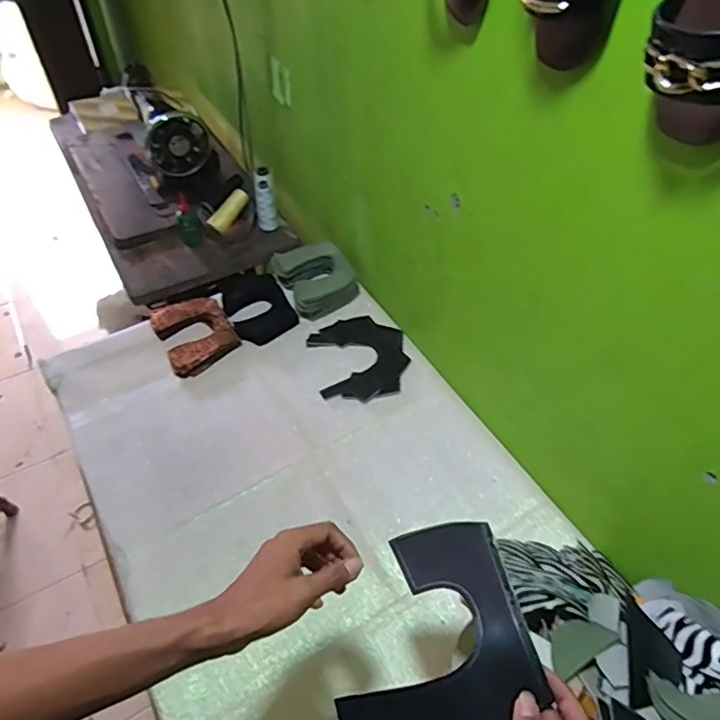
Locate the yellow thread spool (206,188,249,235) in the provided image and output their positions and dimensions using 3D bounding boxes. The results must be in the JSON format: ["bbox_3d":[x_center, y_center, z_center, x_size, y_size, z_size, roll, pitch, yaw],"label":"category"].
[{"bbox_3d":[-0.292,-0.335,1.245,0.033,0.033,0.111,33,80,24],"label":"yellow thread spool"}]

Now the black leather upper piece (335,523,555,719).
[{"bbox_3d":[0.057,0.242,0.483,0.169,0.017,0.179,-25,50,11],"label":"black leather upper piece"}]

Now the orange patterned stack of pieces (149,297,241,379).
[{"bbox_3d":[-0.308,-0.051,1.044,0.128,0.037,0.155,-25,55,-21],"label":"orange patterned stack of pieces"}]

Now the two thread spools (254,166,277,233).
[{"bbox_3d":[-0.212,-0.369,1.268,0.058,0.118,0.090,-7,50,-8],"label":"two thread spools"}]

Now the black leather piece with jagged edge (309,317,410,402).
[{"bbox_3d":[0.001,-0.006,1.042,0.170,0.013,0.192,-9,51,-9],"label":"black leather piece with jagged edge"}]

